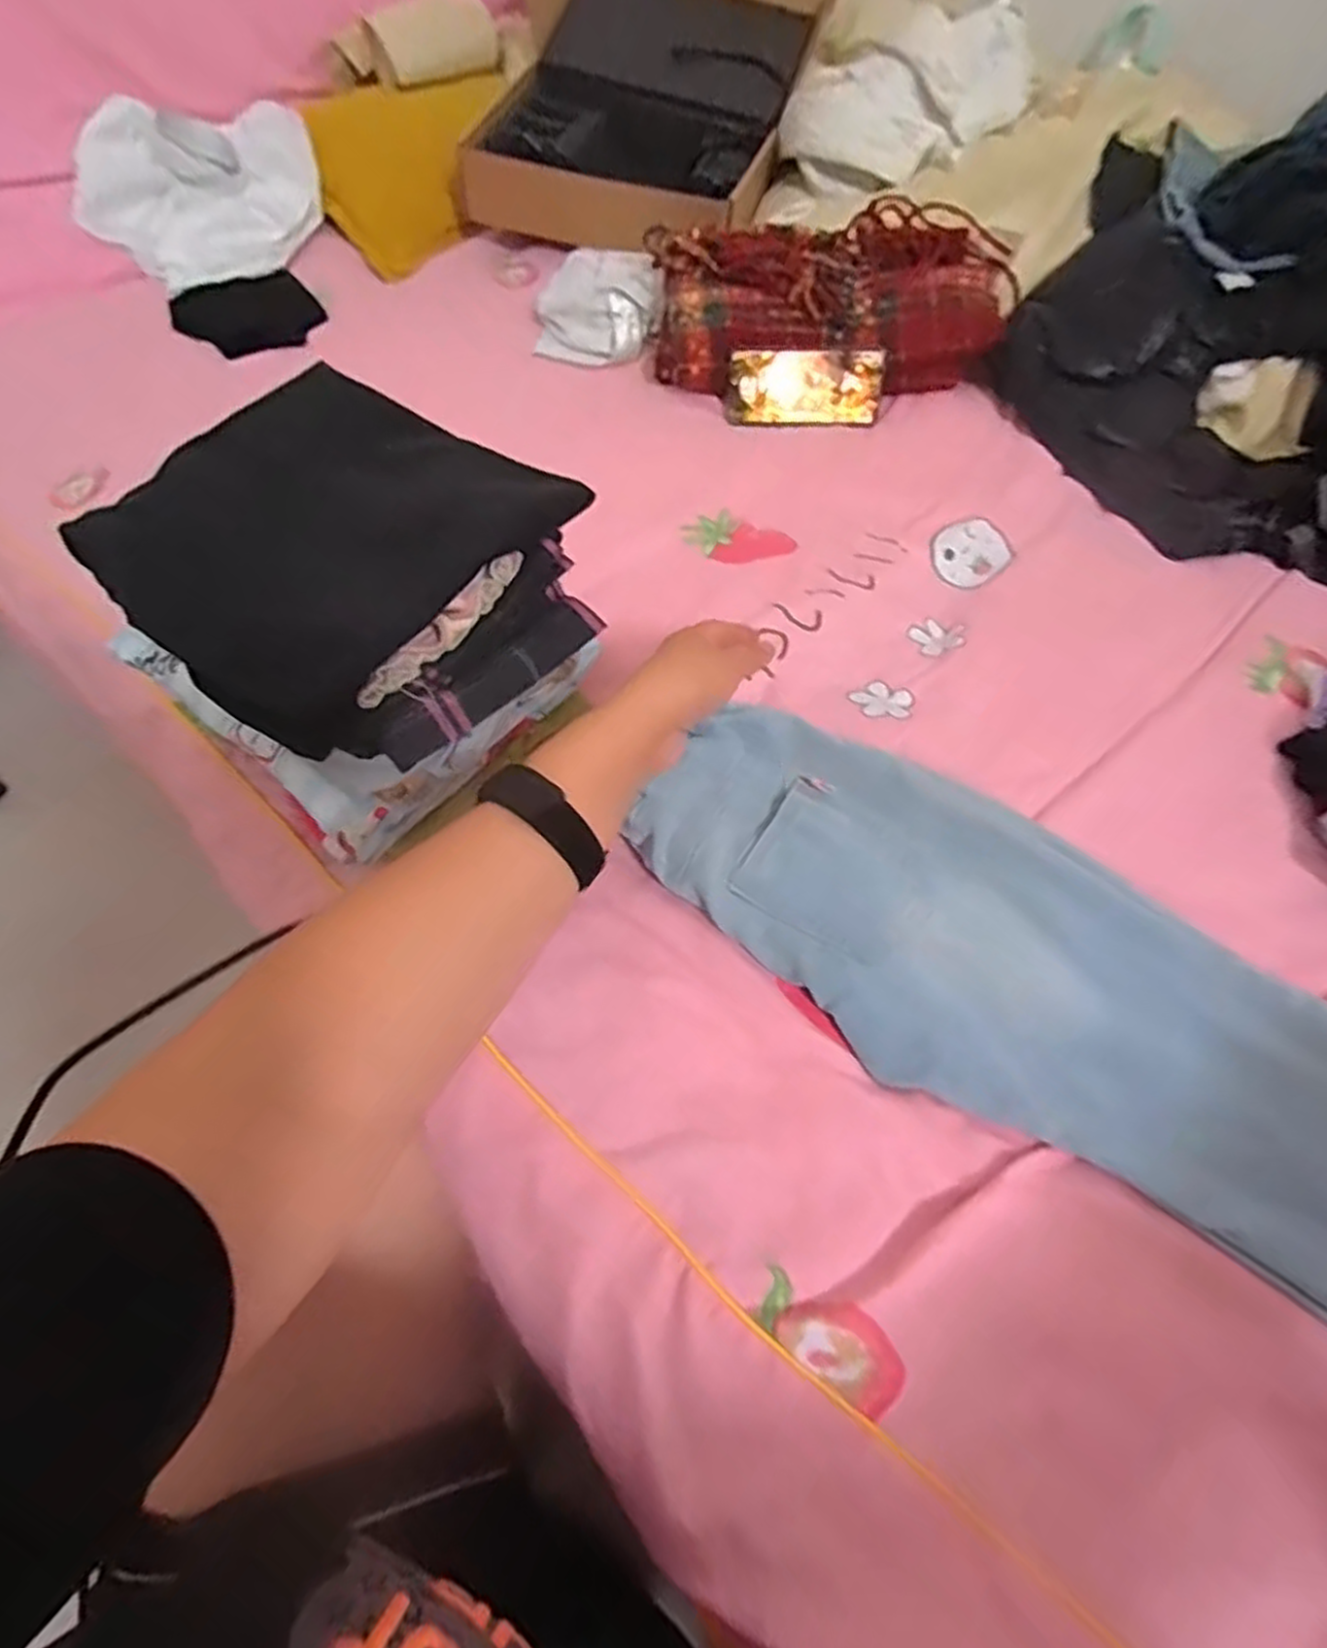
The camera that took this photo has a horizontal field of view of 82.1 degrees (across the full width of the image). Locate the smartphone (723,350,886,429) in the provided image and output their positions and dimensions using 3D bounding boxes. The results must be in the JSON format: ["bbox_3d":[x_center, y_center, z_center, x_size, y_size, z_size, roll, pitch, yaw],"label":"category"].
[{"bbox_3d":[0.149,-0.461,0.811,0.161,0.069,0.014,2,30,5],"label":"smartphone"}]

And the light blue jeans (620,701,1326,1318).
[{"bbox_3d":[0.228,0.098,0.424,0.563,0.051,0.172,33,65,21],"label":"light blue jeans"}]

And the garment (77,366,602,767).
[{"bbox_3d":[-0.207,-0.178,0.462,0.207,0.053,0.229,31,64,21],"label":"garment"}]

